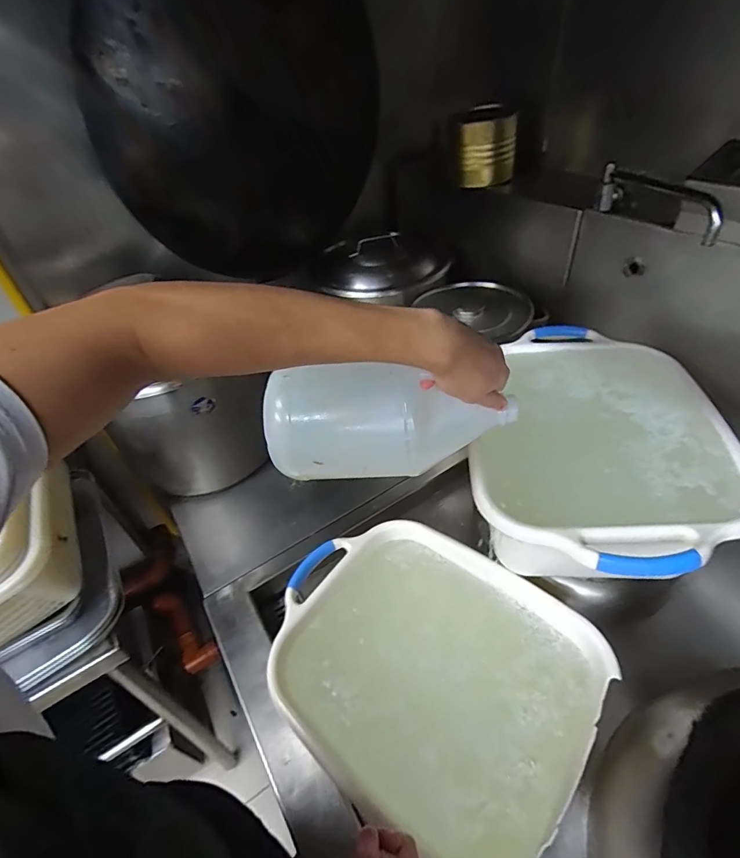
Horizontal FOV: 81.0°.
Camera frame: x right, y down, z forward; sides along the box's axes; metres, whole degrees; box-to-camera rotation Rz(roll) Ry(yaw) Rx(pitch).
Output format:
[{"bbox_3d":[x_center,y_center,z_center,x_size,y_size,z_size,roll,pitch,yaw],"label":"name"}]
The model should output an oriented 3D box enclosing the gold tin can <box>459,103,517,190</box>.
[{"bbox_3d":[0.258,-0.622,0.958,0.118,0.134,0.104,4,43,12],"label":"gold tin can"}]

